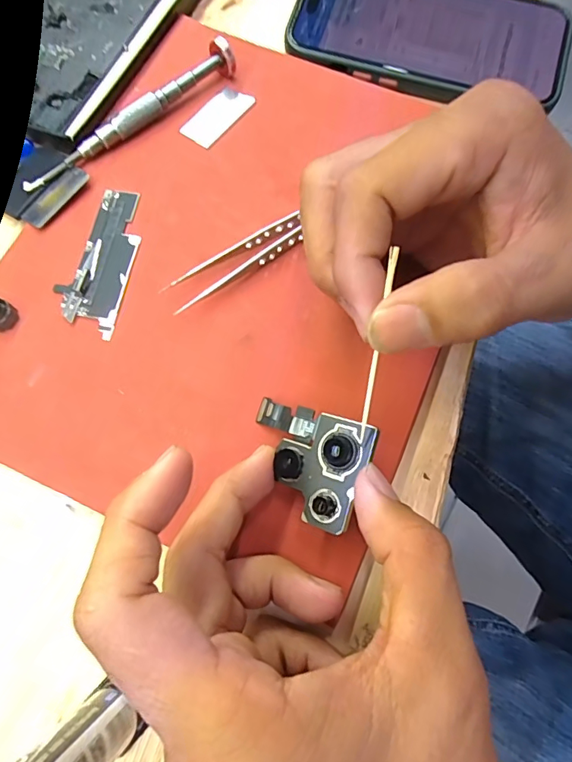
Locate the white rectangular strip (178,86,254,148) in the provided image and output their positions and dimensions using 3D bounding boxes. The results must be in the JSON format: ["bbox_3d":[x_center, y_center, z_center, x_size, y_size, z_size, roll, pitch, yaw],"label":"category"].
[{"bbox_3d":[-0.035,-0.136,0.237,0.017,0.004,0.039,39,75,10],"label":"white rectangular strip"}]

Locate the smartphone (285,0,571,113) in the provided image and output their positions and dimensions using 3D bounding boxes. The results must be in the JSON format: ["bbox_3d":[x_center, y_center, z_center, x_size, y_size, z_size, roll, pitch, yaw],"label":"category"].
[{"bbox_3d":[0.078,-0.190,0.250,0.145,0.010,0.073,17,73,6],"label":"smartphone"}]

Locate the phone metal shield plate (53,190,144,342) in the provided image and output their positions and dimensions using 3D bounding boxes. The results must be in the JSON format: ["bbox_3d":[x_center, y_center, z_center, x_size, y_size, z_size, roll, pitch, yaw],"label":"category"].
[{"bbox_3d":[-0.082,-0.056,0.206,0.027,0.004,0.071,11,72,2],"label":"phone metal shield plate"}]

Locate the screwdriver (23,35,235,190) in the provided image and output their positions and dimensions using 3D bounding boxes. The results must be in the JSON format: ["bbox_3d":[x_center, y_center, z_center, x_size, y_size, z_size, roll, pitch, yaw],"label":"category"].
[{"bbox_3d":[-0.076,-0.129,0.225,0.118,0.016,0.012,-37,77,-13],"label":"screwdriver"}]

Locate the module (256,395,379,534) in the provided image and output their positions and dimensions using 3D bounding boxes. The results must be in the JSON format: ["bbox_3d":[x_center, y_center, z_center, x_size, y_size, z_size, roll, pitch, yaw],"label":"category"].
[{"bbox_3d":[0.004,0.029,0.169,0.050,0.007,0.038,14,82,37],"label":"module"}]

